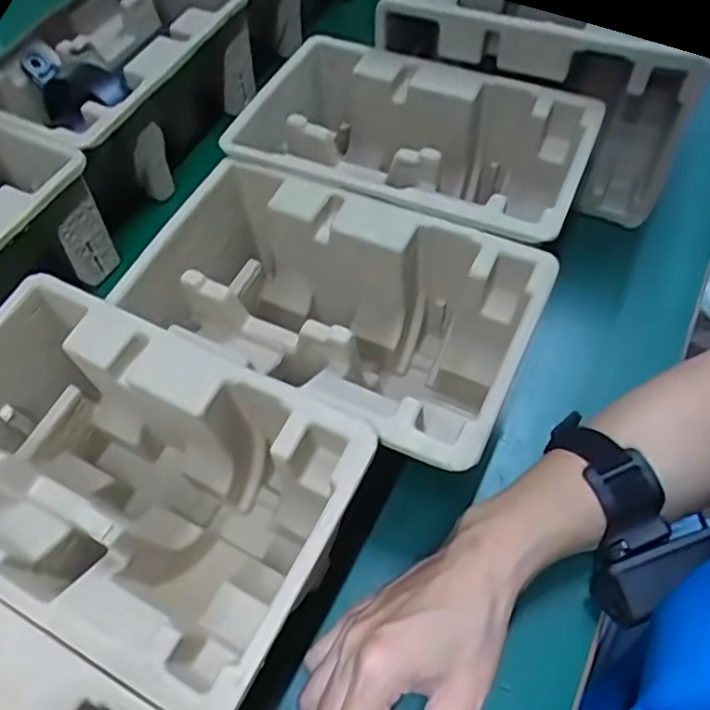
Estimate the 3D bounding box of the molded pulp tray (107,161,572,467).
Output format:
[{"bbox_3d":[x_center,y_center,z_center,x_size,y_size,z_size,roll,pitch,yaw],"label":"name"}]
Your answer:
[{"bbox_3d":[-0.012,-0.012,0.388,0.219,0.112,0.145,22,66,15],"label":"molded pulp tray"}]

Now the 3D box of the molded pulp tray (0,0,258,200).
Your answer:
[{"bbox_3d":[-0.187,-0.227,0.532,0.134,0.103,0.212,24,66,16],"label":"molded pulp tray"}]

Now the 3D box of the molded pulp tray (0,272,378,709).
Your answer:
[{"bbox_3d":[-0.118,0.075,0.343,0.228,0.112,0.142,23,66,16],"label":"molded pulp tray"}]

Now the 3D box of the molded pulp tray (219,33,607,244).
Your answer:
[{"bbox_3d":[0.045,-0.136,0.442,0.220,0.097,0.149,19,65,14],"label":"molded pulp tray"}]

